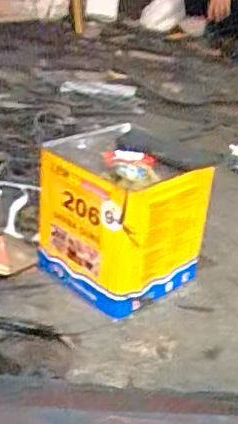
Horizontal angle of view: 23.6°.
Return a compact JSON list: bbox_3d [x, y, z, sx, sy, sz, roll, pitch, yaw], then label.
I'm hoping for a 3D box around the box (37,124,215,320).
[{"bbox_3d":[-0.002,0.015,1.054,0.259,0.248,0.213,23,30,31],"label":"box"}]

